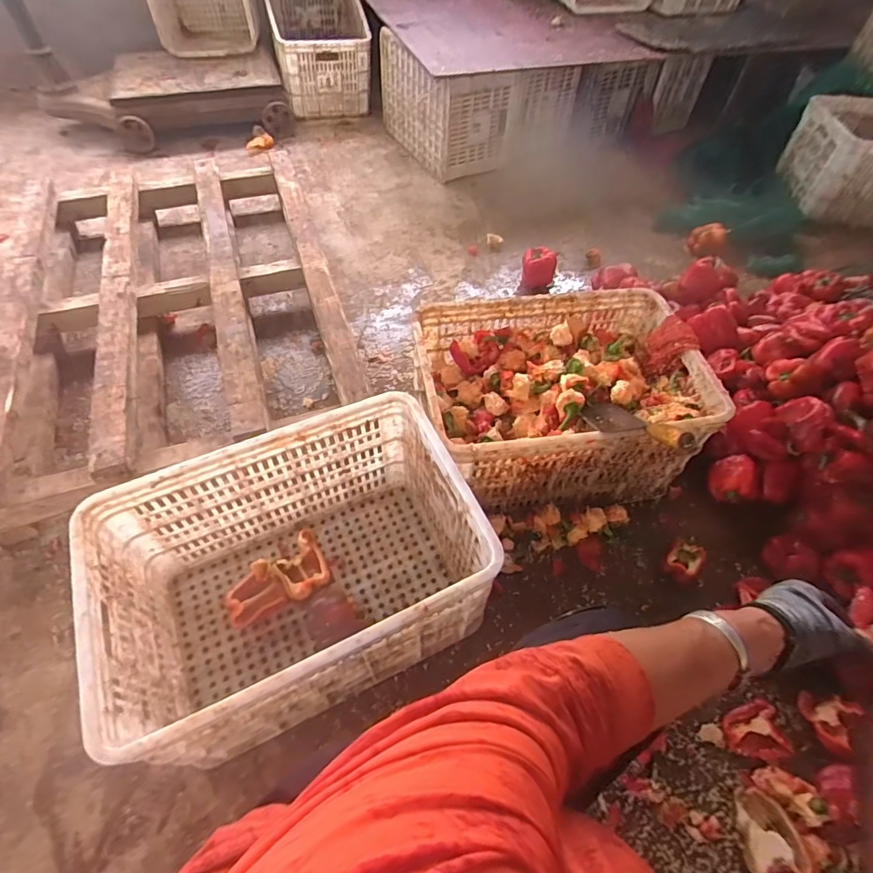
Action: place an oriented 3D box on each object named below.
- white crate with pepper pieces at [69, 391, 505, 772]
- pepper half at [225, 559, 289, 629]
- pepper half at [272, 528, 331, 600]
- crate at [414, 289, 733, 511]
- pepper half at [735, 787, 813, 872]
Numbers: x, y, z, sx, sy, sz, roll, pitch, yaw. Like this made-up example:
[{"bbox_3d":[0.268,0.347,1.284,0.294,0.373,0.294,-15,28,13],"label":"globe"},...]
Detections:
[{"bbox_3d":[-0.215,0.221,0.806,0.519,0.307,0.359,-21,58,-18],"label":"white crate with pepper pieces"},{"bbox_3d":[-0.331,0.287,0.899,0.103,0.050,0.091,-29,61,-22],"label":"pepper half"},{"bbox_3d":[-0.246,0.245,0.922,0.093,0.061,0.117,-30,61,-22],"label":"pepper half"},{"bbox_3d":[0.236,-0.064,1.004,0.529,0.287,0.386,-6,55,-7],"label":"crate"},{"bbox_3d":[0.490,0.589,0.739,0.085,0.040,0.105,-5,55,-7],"label":"pepper half"}]

